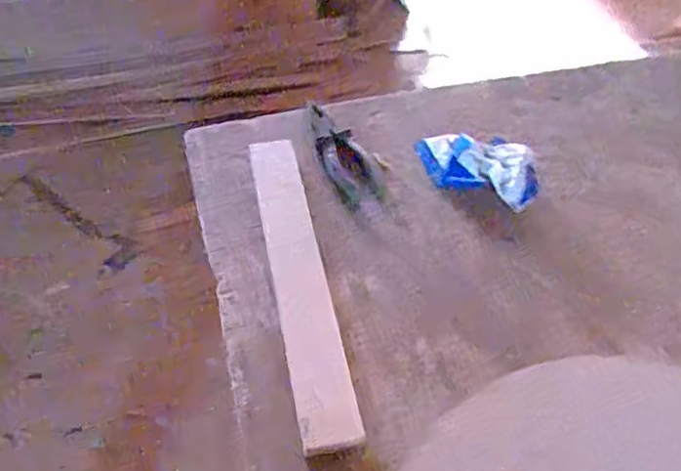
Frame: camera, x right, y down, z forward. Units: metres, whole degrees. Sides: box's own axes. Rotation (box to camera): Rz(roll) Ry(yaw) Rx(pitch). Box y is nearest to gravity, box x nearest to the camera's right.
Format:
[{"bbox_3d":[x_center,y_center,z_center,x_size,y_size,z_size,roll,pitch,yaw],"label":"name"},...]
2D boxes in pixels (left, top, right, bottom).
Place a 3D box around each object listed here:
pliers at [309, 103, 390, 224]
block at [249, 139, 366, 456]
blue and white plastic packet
[{"bbox_3d":[0.005,-0.092,0.743,0.054,0.015,0.172,-21,69,-17],"label":"pliers"},{"bbox_3d":[-0.043,0.042,0.650,0.055,0.023,0.380,-8,50,-9],"label":"block"},{"bbox_3d":[0.154,-0.082,0.719,0.163,0.038,0.073,22,54,33],"label":"blue and white plastic packet"}]

